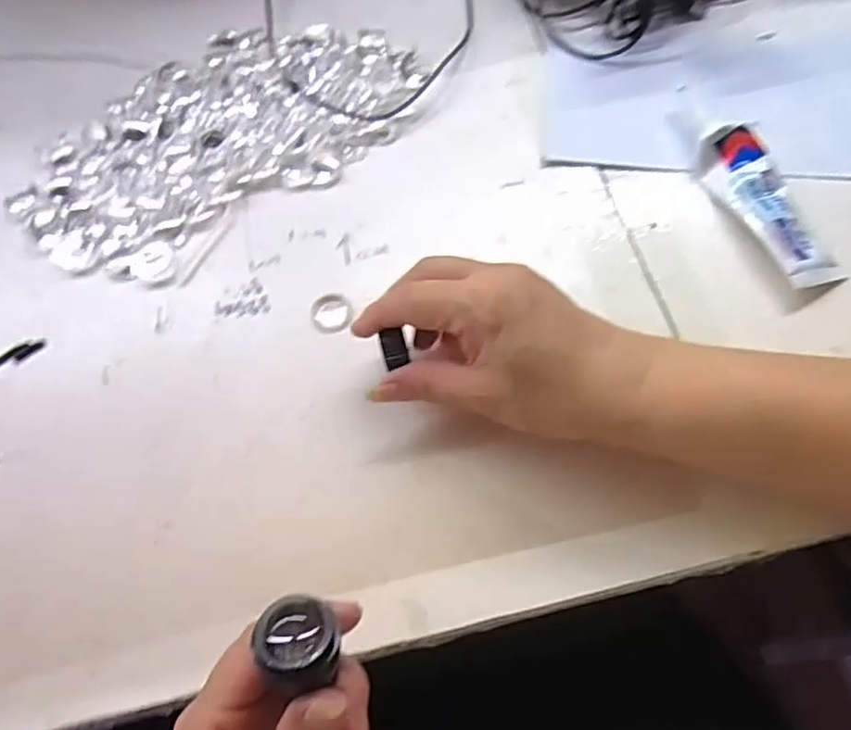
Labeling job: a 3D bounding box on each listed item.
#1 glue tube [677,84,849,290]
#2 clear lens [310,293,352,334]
[{"bbox_3d":[0.182,-0.109,0.379,0.038,0.023,0.152,-21,66,-9],"label":"glue tube"},{"bbox_3d":[-0.052,-0.029,0.364,0.022,0.004,0.024,0,64,1],"label":"clear lens"}]

